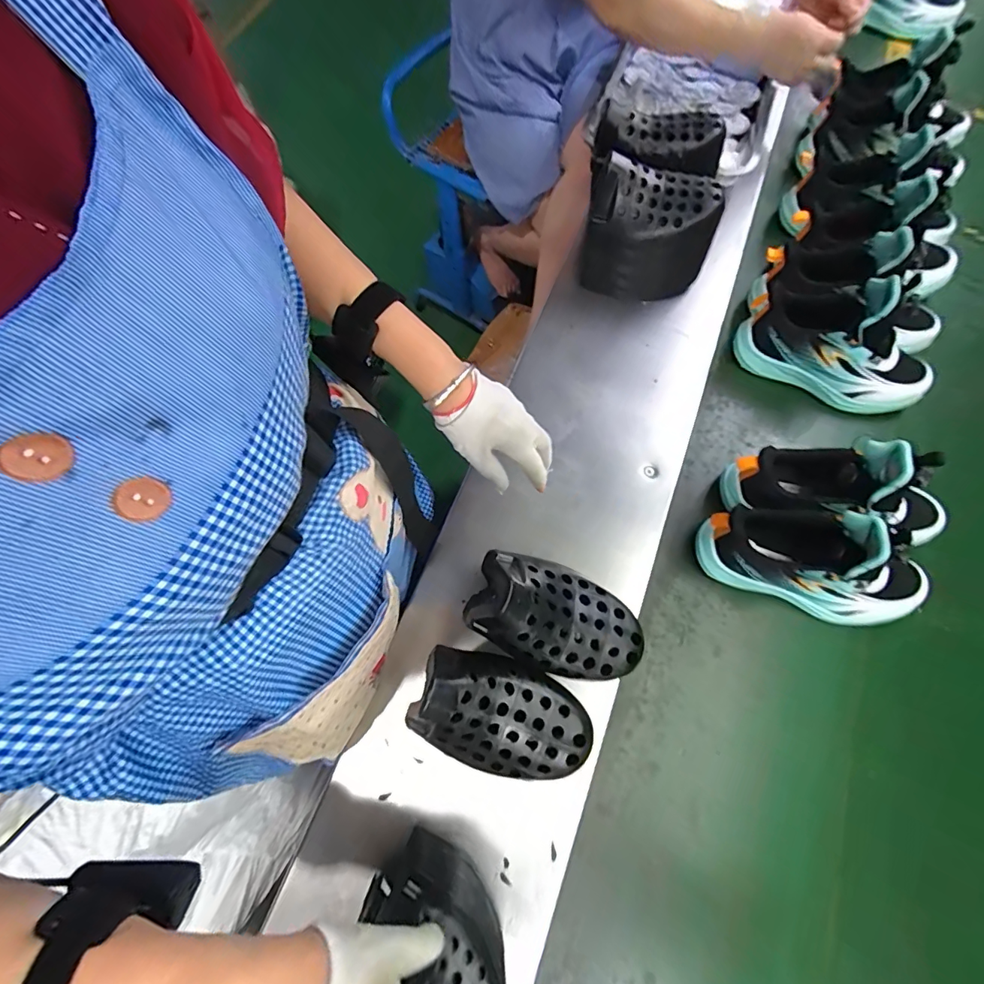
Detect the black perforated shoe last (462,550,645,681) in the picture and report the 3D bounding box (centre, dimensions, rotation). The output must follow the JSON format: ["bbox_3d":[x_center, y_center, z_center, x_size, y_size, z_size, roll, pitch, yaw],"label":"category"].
[{"bbox_3d":[0.047,0.088,0.329,0.125,0.049,0.072,19,70,11],"label":"black perforated shoe last"}]

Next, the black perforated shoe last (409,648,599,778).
[{"bbox_3d":[0.006,0.156,0.322,0.123,0.046,0.074,18,69,11],"label":"black perforated shoe last"}]

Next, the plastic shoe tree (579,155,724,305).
[{"bbox_3d":[0.202,-0.339,0.612,0.160,0.146,0.092,11,68,8],"label":"plastic shoe tree"}]

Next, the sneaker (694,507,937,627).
[{"bbox_3d":[0.340,0.073,0.480,0.230,0.130,0.079,20,72,8],"label":"sneaker"}]

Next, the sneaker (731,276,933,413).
[{"bbox_3d":[0.427,-0.187,0.561,0.217,0.119,0.091,35,76,12],"label":"sneaker"}]

